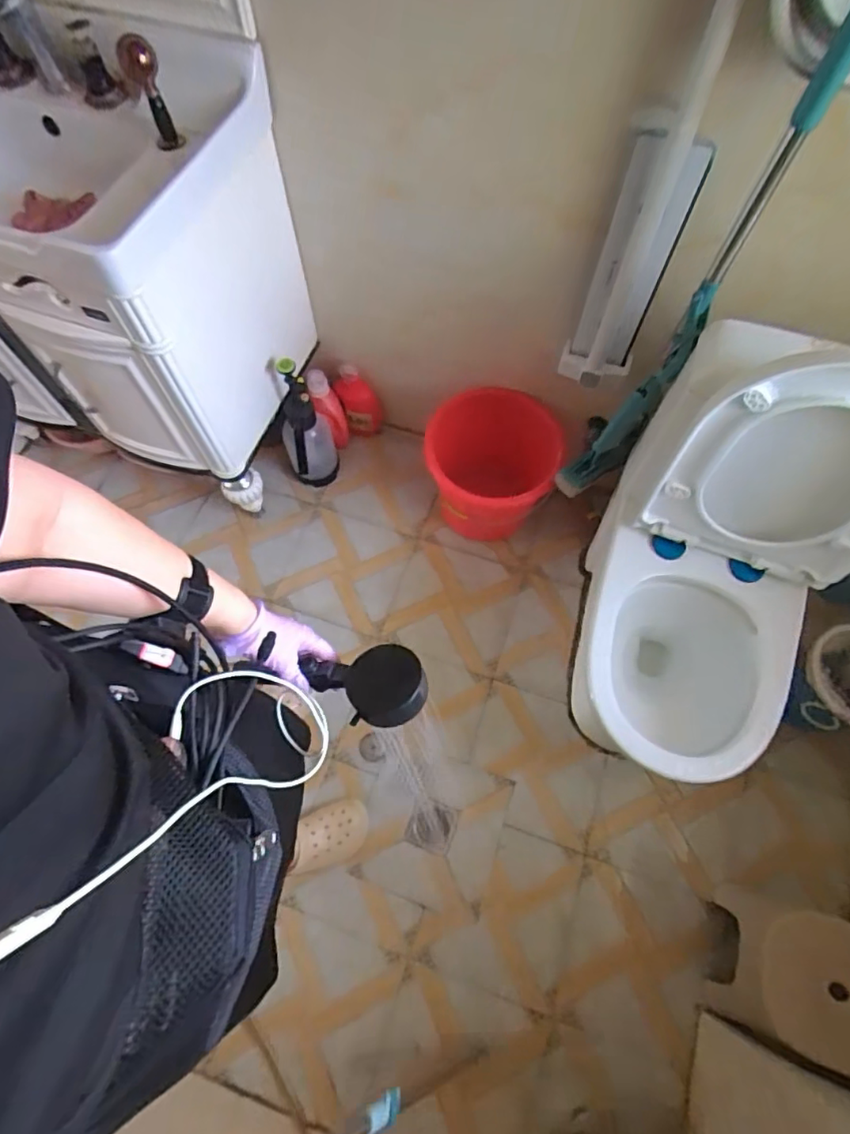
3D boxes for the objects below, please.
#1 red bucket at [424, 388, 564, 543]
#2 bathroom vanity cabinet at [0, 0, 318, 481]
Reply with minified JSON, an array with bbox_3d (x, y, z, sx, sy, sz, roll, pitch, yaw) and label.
[{"bbox_3d":[0.159,-0.242,1.388,0.280,0.300,0.297,0,73,1],"label":"red bucket"},{"bbox_3d":[-0.691,-0.613,1.087,0.793,0.555,0.512,18,74,6],"label":"bathroom vanity cabinet"}]

